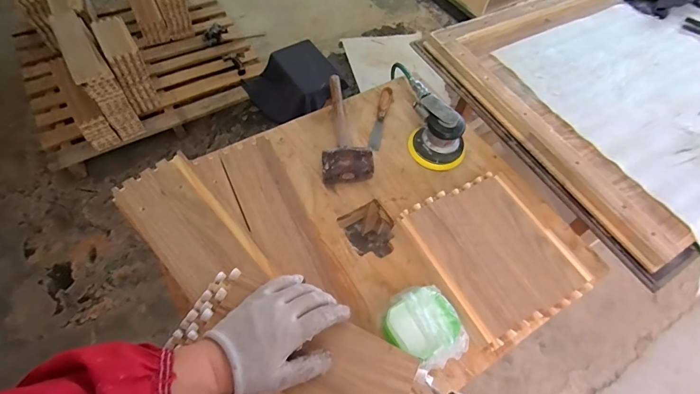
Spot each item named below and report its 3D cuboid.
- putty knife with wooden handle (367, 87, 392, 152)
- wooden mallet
[{"bbox_3d":[0.066,-0.168,0.783,0.026,0.023,0.159,13,59,3],"label":"putty knife with wooden handle"},{"bbox_3d":[-0.023,-0.155,0.736,0.093,0.057,0.280,-6,61,-7],"label":"wooden mallet"}]

